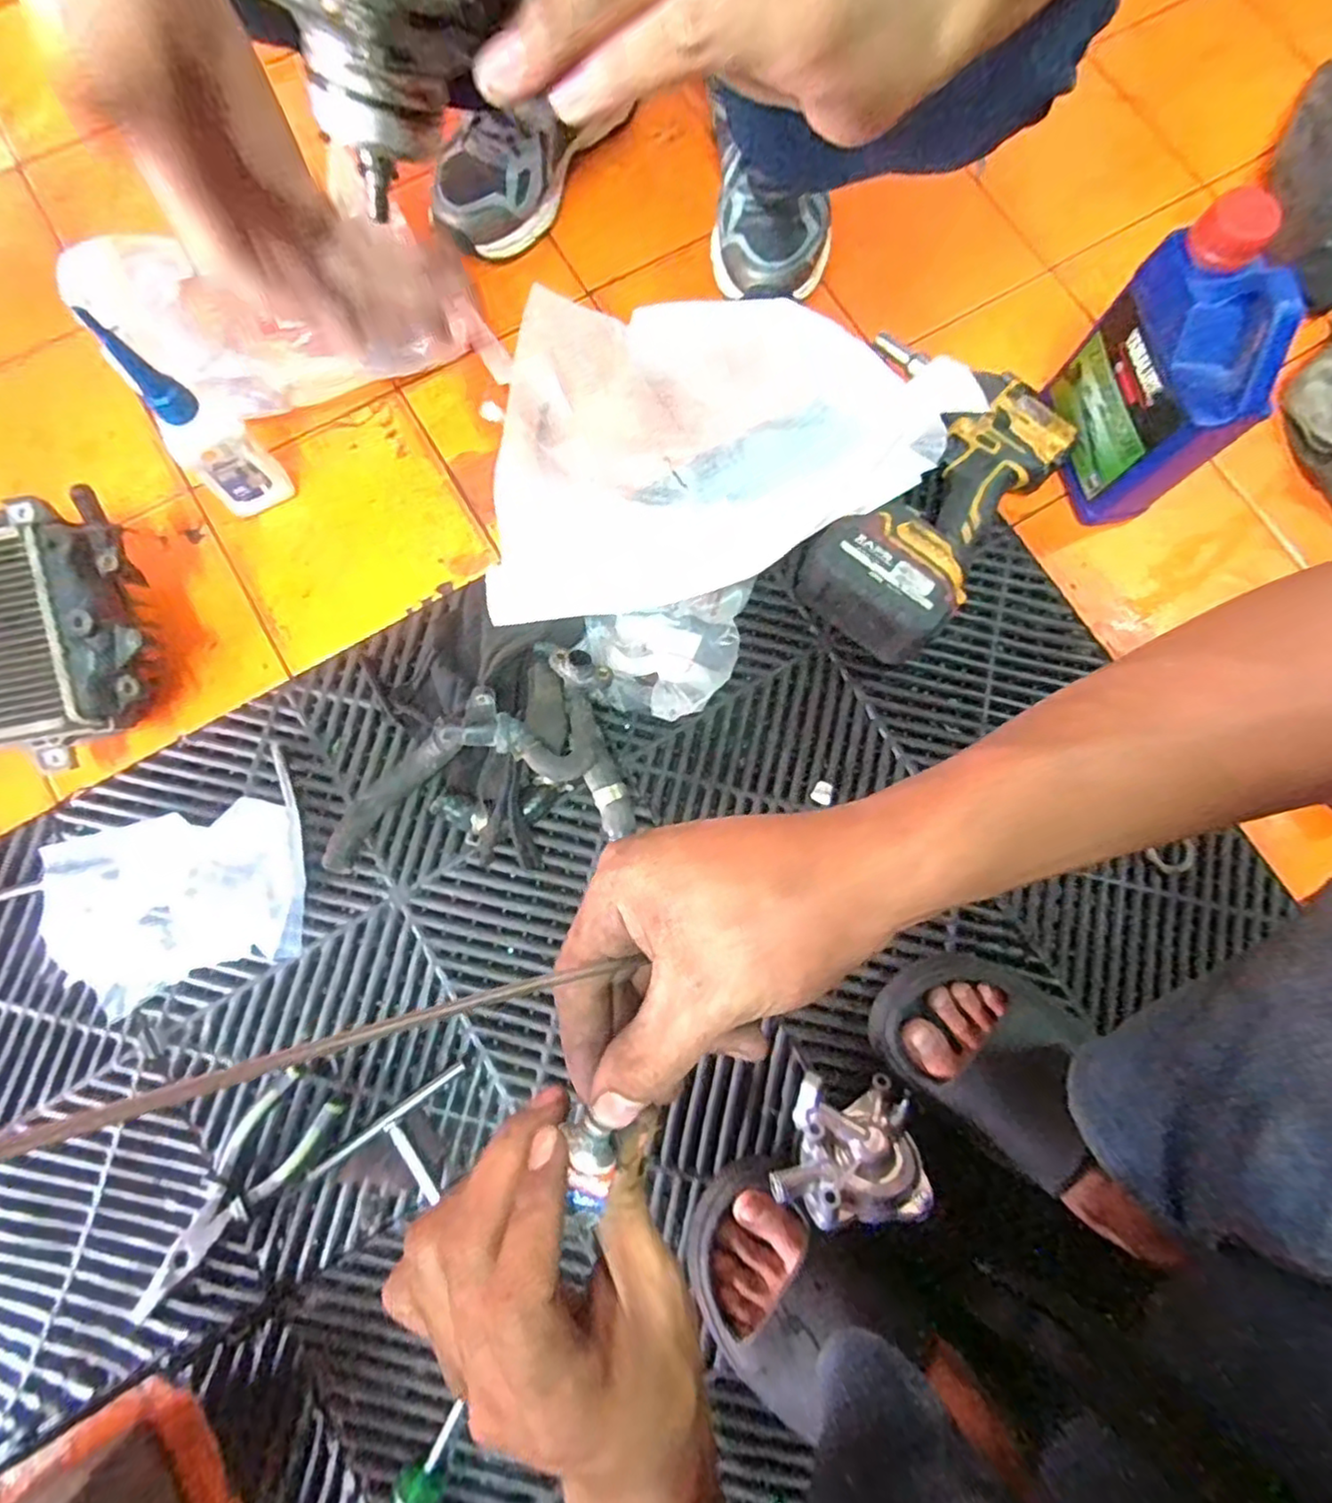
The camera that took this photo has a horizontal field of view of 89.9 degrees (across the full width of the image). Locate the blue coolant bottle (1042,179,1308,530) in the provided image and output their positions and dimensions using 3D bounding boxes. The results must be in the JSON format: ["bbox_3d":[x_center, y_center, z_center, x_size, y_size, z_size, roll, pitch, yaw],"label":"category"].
[{"bbox_3d":[0.373,-0.278,0.506,0.062,0.194,0.138,-17,79,-5],"label":"blue coolant bottle"}]

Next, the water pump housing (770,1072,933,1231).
[{"bbox_3d":[0.120,0.268,0.462,0.103,0.070,0.083,-3,78,-2],"label":"water pump housing"}]

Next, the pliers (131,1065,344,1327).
[{"bbox_3d":[-0.305,0.305,0.463,0.054,0.025,0.180,39,80,6],"label":"pliers"}]

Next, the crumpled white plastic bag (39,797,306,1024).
[{"bbox_3d":[-0.366,0.109,0.502,0.193,0.033,0.136,-18,79,-5],"label":"crumpled white plastic bag"}]

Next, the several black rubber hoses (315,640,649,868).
[{"bbox_3d":[-0.145,-0.004,0.512,0.223,0.071,0.161,-6,78,-3],"label":"several black rubber hoses"}]

